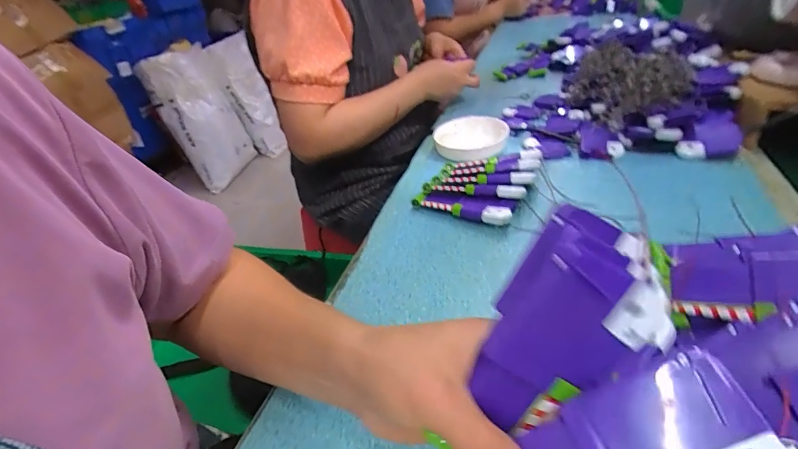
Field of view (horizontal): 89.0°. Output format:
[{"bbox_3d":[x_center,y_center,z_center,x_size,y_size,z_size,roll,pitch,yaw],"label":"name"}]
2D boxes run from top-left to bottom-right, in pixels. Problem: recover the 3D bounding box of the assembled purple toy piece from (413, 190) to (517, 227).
[{"bbox_3d":[0.073,-0.019,0.465,0.113,0.022,0.036,15,39,31],"label":"assembled purple toy piece"}]

